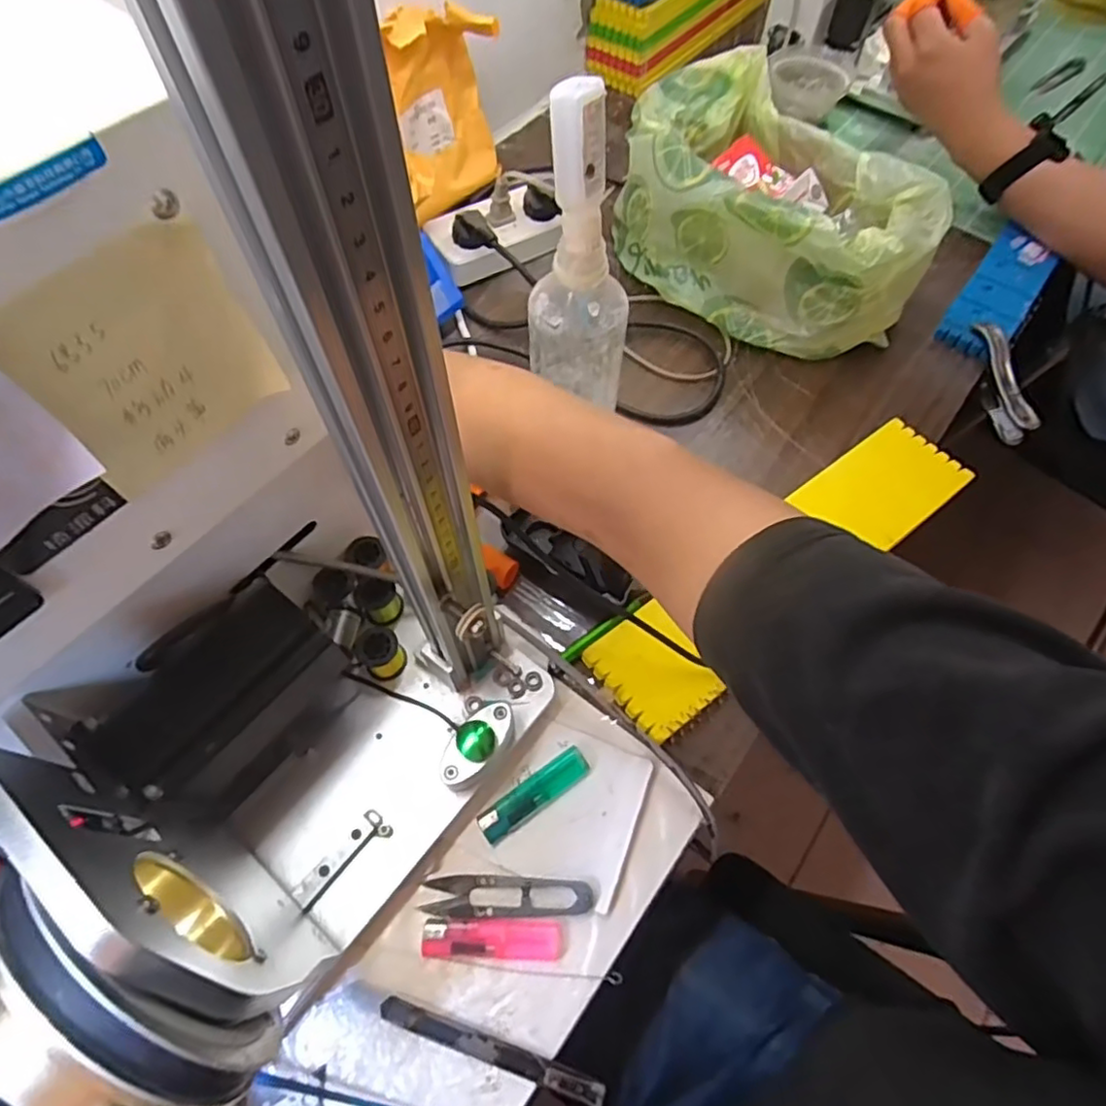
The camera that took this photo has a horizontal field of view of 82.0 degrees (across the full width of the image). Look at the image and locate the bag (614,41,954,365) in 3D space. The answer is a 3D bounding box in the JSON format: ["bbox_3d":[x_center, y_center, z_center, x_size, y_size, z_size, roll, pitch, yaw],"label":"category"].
[{"bbox_3d":[0.194,-0.311,0.598,0.299,0.124,0.184,39,69,19],"label":"bag"}]

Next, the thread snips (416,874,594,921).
[{"bbox_3d":[-0.028,0.208,0.386,0.101,0.007,0.023,-2,62,-1],"label":"thread snips"}]

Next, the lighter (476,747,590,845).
[{"bbox_3d":[-0.012,0.156,0.414,0.078,0.011,0.020,-32,66,-16],"label":"lighter"}]

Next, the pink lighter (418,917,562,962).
[{"bbox_3d":[-0.035,0.227,0.373,0.080,0.011,0.021,0,62,0],"label":"pink lighter"}]

